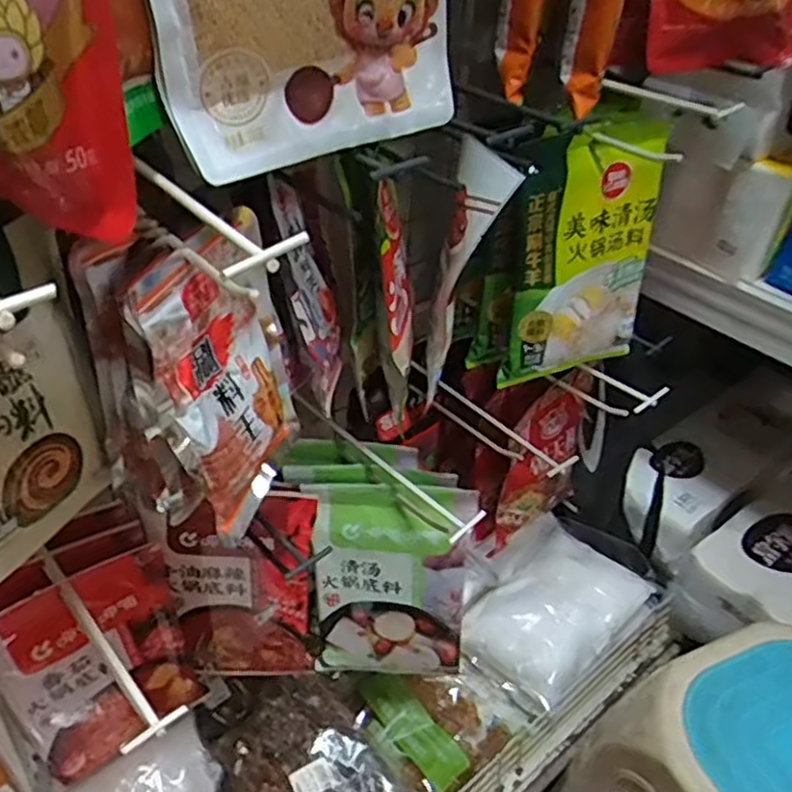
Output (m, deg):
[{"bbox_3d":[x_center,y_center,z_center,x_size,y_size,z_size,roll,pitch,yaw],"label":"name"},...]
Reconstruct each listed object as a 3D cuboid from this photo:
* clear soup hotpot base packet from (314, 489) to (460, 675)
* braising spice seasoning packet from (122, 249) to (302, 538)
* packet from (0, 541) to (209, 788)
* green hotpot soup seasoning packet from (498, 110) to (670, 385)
[{"bbox_3d":[-0.009,0.184,0.666,0.131,0.214,0.014,3,27,6],"label":"clear soup hotpot base packet"},{"bbox_3d":[-0.099,-0.010,0.422,0.016,0.162,0.107,1,36,23],"label":"braising spice seasoning packet"},{"bbox_3d":[-0.253,0.232,0.606,0.149,0.207,0.046,-22,44,-30],"label":"packet"},{"bbox_3d":[0.169,-0.110,0.606,0.141,0.230,0.038,-12,43,-16],"label":"green hotpot soup seasoning packet"}]

